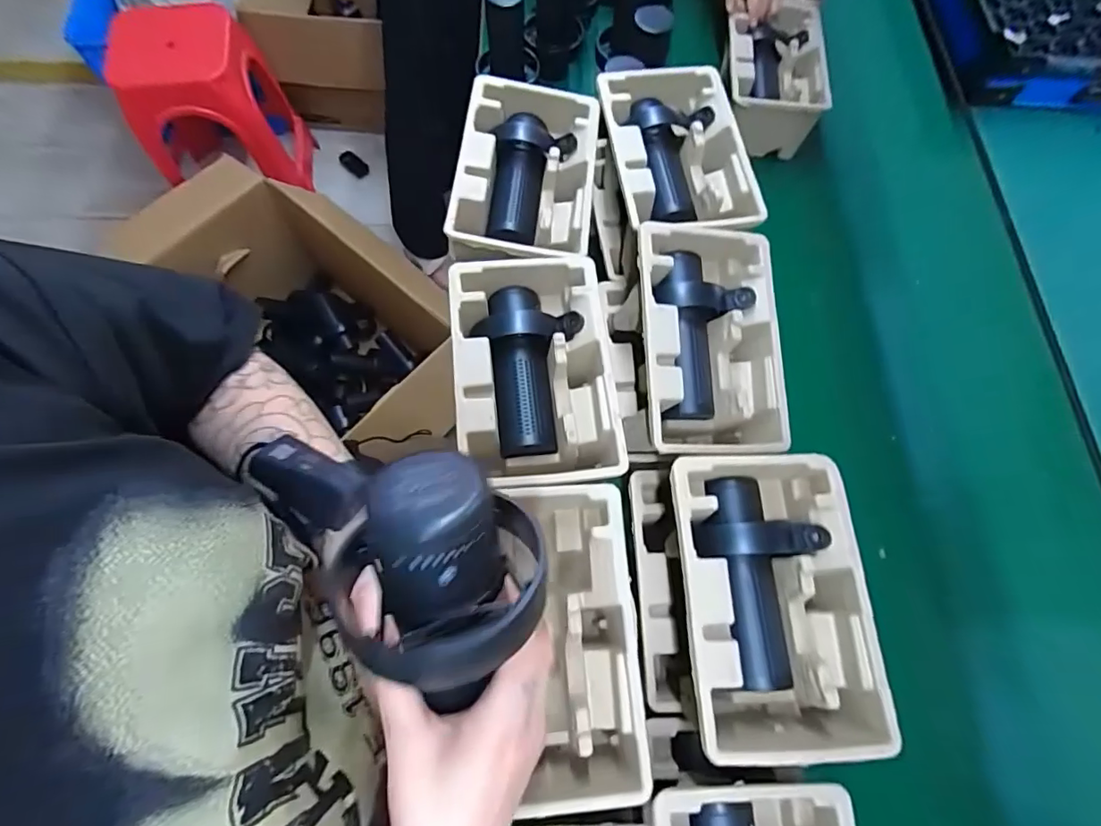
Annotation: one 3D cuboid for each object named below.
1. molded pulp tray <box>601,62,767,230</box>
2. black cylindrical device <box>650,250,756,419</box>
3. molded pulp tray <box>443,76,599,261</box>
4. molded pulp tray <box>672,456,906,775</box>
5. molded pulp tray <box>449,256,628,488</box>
[{"bbox_3d":[0.139,-0.284,0.592,0.150,0.056,0.228,-9,70,-5],"label":"molded pulp tray"},{"bbox_3d":[0.152,-0.079,0.524,0.103,0.070,0.170,-1,91,-2],"label":"black cylindrical device"},{"bbox_3d":[-0.026,-0.253,0.579,0.143,0.071,0.238,6,69,1],"label":"molded pulp tray"},{"bbox_3d":[0.178,0.156,0.445,0.146,0.085,0.222,-2,70,-2],"label":"molded pulp tray"},{"bbox_3d":[-0.015,-0.038,0.494,0.140,0.054,0.220,-5,70,-3],"label":"molded pulp tray"}]

